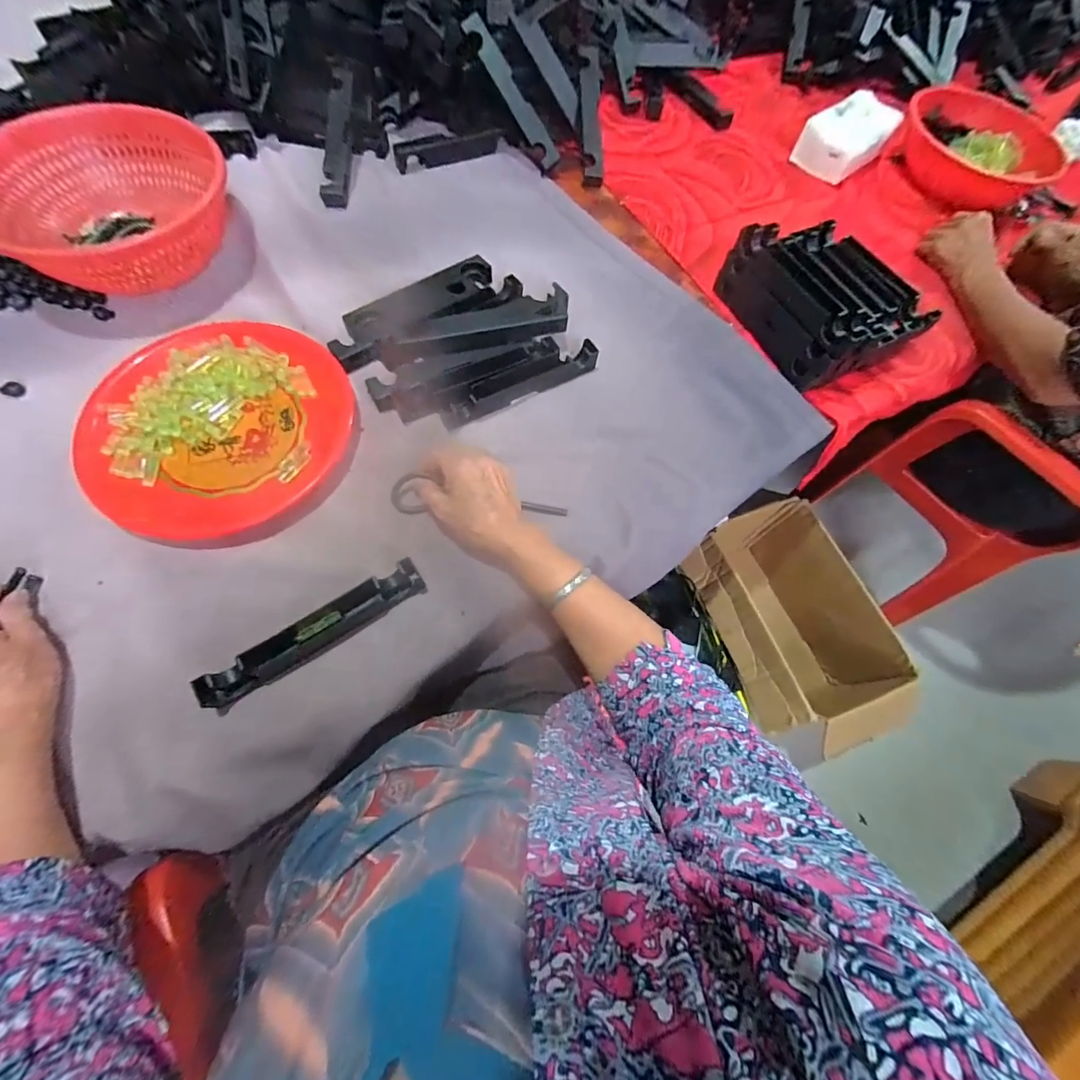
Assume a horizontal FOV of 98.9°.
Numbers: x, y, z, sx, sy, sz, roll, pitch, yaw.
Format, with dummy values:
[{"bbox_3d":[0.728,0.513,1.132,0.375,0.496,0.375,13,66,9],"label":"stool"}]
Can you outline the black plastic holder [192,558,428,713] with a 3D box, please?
[{"bbox_3d":[-0.194,0.080,0.406,0.194,0.024,0.030,-30,73,-16],"label":"black plastic holder"}]

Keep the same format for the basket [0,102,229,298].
[{"bbox_3d":[-0.495,-0.388,0.547,0.208,0.106,0.226,2,67,-4],"label":"basket"}]

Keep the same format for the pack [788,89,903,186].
[{"bbox_3d":[0.508,-0.666,0.755,0.153,0.065,0.109,-40,76,-18],"label":"pack"}]

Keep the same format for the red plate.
[{"bbox_3d":[-0.335,-0.126,0.486,0.244,0.024,0.253,2,67,-4],"label":"red plate"}]

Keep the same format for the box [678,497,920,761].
[{"bbox_3d":[0.456,0.178,0.891,0.263,0.213,0.401,-17,70,-11],"label":"box"}]

